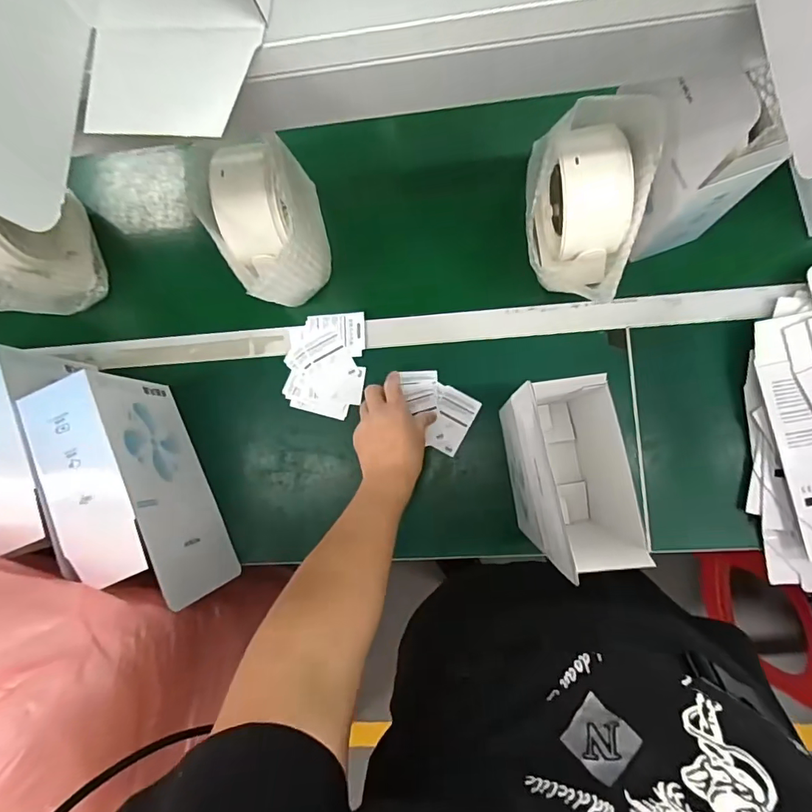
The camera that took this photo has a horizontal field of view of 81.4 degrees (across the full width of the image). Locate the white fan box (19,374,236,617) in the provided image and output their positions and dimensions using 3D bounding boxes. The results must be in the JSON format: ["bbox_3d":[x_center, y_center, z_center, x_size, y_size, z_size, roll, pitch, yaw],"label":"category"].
[{"bbox_3d":[-0.340,0.116,0.605,0.097,0.171,0.291,-25,83,4],"label":"white fan box"}]

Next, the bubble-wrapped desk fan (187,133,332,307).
[{"bbox_3d":[-0.165,-0.213,0.605,0.112,0.181,0.169,-19,84,5],"label":"bubble-wrapped desk fan"}]

